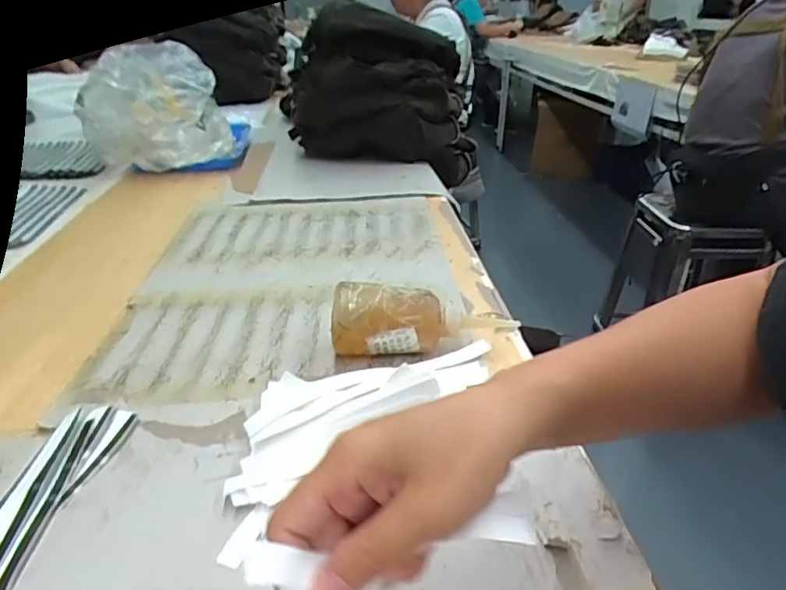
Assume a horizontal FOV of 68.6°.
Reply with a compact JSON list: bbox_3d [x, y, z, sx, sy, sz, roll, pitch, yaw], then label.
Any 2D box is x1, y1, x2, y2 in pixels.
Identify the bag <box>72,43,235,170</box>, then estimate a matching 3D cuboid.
[{"bbox_3d":[-0.466,-0.369,1.139,0.259,0.215,0.270,-10,29,-17],"label":"bag"}]

